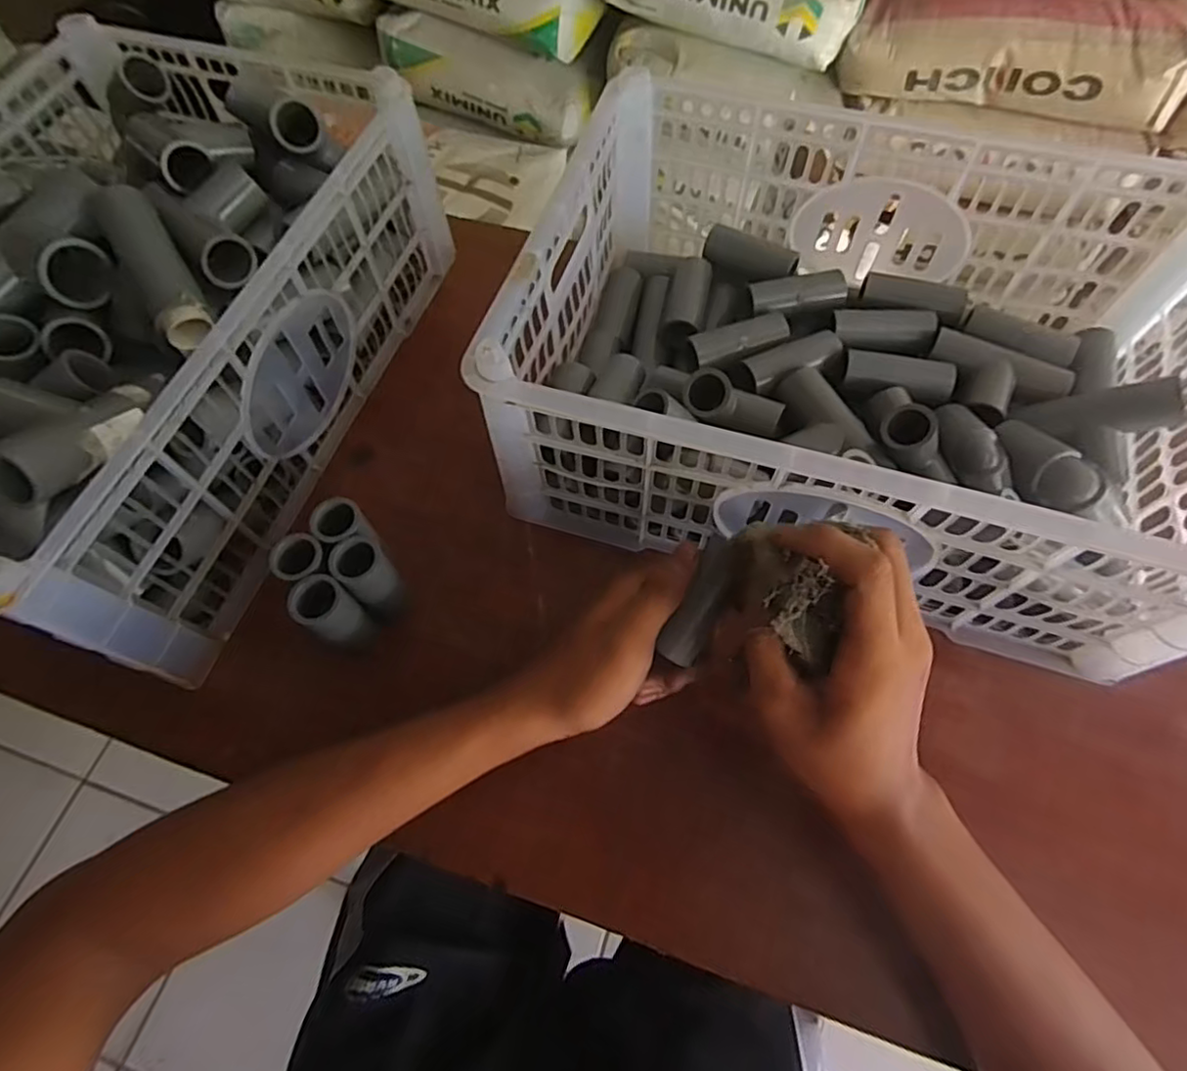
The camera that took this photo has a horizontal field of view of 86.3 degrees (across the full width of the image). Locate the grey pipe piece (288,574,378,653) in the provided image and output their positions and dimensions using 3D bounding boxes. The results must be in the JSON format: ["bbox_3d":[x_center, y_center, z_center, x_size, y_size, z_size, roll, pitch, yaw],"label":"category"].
[{"bbox_3d":[-0.148,0.048,0.368,0.028,0.063,0.027,-1,65,1],"label":"grey pipe piece"}]

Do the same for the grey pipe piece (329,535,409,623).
[{"bbox_3d":[-0.133,0.027,0.384,0.028,0.064,0.031,-39,70,-16],"label":"grey pipe piece"}]

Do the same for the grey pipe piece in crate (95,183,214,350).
[{"bbox_3d":[-0.267,-0.166,0.385,0.030,0.029,0.120,-32,68,-13],"label":"grey pipe piece in crate"}]

